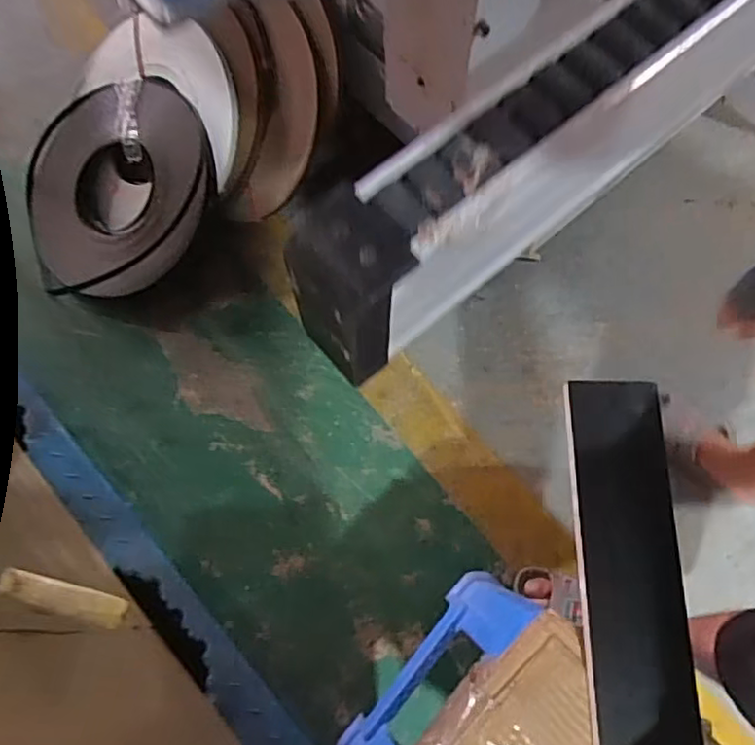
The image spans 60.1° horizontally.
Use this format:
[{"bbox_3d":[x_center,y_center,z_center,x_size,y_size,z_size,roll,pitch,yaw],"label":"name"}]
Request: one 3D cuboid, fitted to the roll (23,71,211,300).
[{"bbox_3d":[-0.478,-0.326,1.183,0.397,0.066,0.397,-1,86,17],"label":"roll"}]

